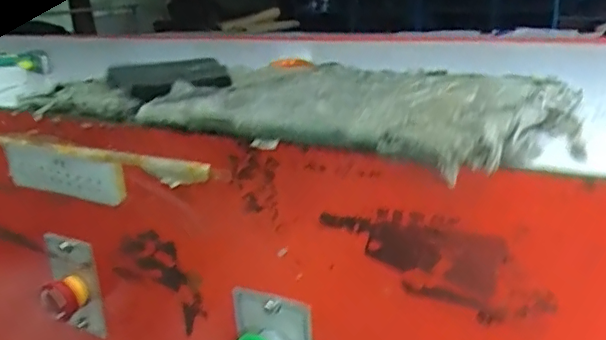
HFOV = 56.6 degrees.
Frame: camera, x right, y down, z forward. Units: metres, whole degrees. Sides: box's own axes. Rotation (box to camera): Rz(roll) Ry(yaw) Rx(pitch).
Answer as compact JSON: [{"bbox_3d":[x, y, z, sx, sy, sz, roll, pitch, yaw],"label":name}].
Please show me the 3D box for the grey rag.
[{"bbox_3d":[-0.002,-0.051,0.412,0.366,0.028,0.196,8,22,32],"label":"grey rag"}]

